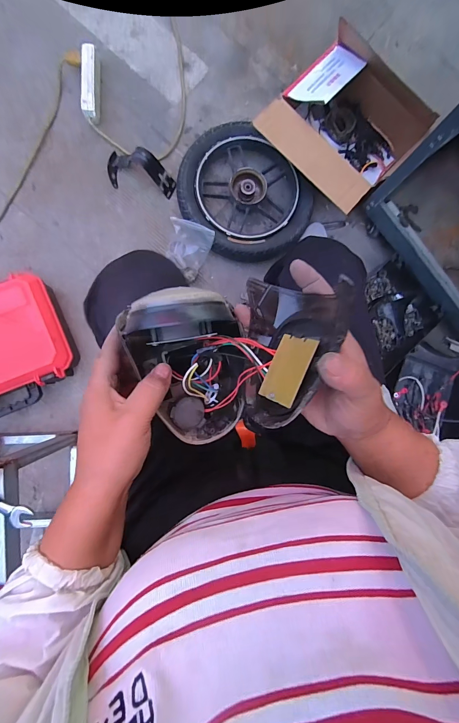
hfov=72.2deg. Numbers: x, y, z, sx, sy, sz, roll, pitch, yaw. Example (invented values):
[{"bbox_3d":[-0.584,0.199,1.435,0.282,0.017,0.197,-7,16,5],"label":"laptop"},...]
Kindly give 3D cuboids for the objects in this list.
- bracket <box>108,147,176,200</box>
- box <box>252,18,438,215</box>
[{"bbox_3d":[-0.235,-0.479,0.796,0.182,0.083,0.082,24,86,-1],"label":"bracket"},{"bbox_3d":[0.267,-0.560,0.793,0.310,0.160,0.312,43,86,0],"label":"box"}]

